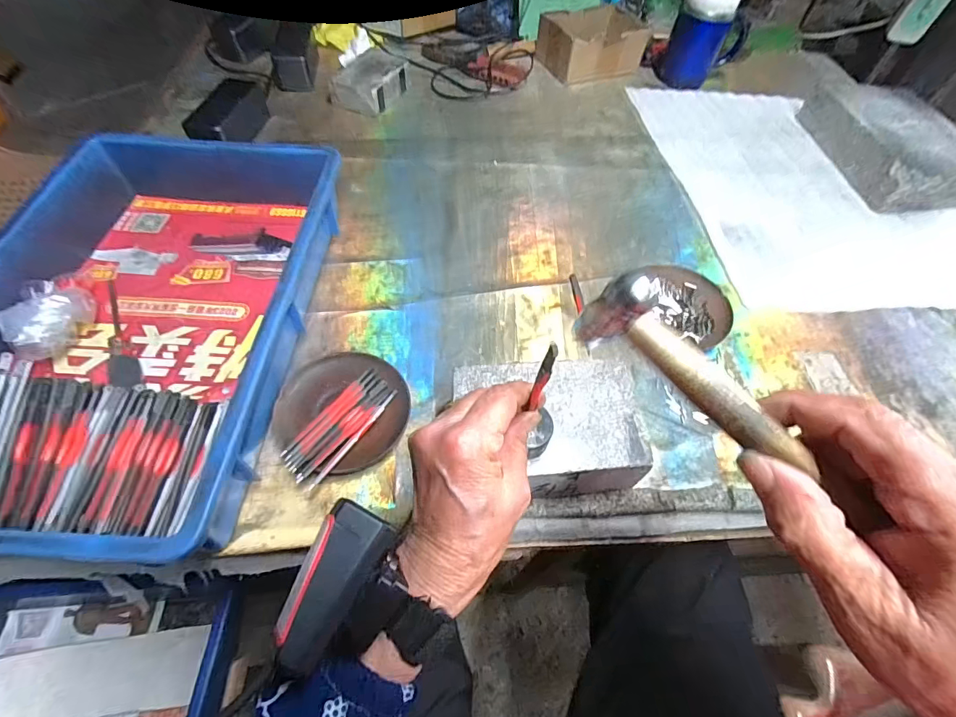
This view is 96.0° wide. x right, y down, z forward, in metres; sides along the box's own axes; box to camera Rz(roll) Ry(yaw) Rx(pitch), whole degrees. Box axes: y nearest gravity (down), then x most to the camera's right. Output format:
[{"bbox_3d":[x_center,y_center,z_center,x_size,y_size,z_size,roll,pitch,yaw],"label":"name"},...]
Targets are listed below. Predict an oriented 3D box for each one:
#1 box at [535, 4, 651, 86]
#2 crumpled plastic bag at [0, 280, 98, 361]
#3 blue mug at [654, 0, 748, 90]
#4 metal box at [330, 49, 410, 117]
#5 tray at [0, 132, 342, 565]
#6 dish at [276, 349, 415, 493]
[{"bbox_3d":[0.210,-0.563,0.769,0.188,0.066,0.130,-18,60,-15],"label":"box"},{"bbox_3d":[-0.389,-0.036,0.394,0.053,0.049,0.071,31,60,15],"label":"crumpled plastic bag"},{"bbox_3d":[0.390,-0.547,0.735,0.103,0.125,0.094,-30,64,-22],"label":"blue mug"},{"bbox_3d":[-0.166,-0.436,0.678,0.082,0.044,0.120,28,59,14],"label":"metal box"},{"bbox_3d":[-0.301,-0.050,0.389,0.264,0.087,0.421,4,56,-2],"label":"tray"},{"bbox_3d":[-0.120,0.045,0.381,0.112,0.018,0.110,2,57,-3],"label":"dish"}]

